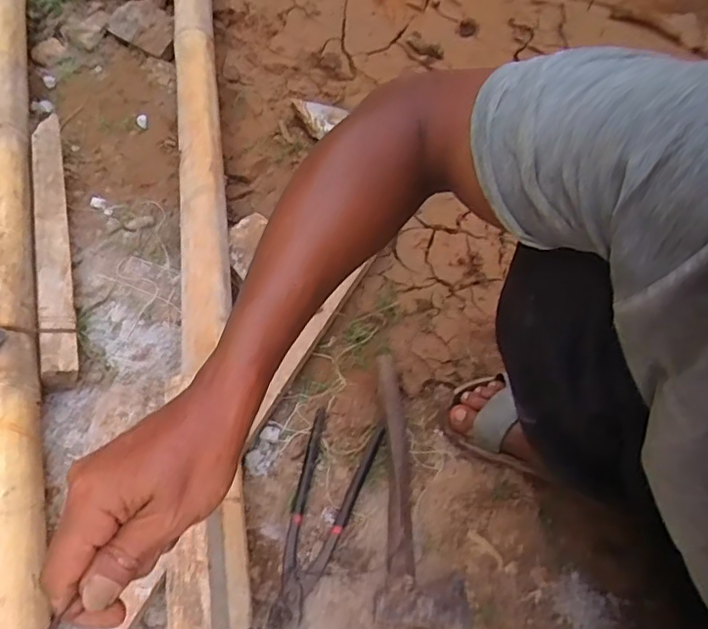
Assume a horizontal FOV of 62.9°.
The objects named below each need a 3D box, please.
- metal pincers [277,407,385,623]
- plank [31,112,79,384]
[{"bbox_3d":[-0.039,0.203,0.615,0.076,0.024,0.208,20,64,7],"label":"metal pincers"},{"bbox_3d":[-0.368,-0.095,0.708,0.037,0.024,0.384,-13,65,-9],"label":"plank"}]

